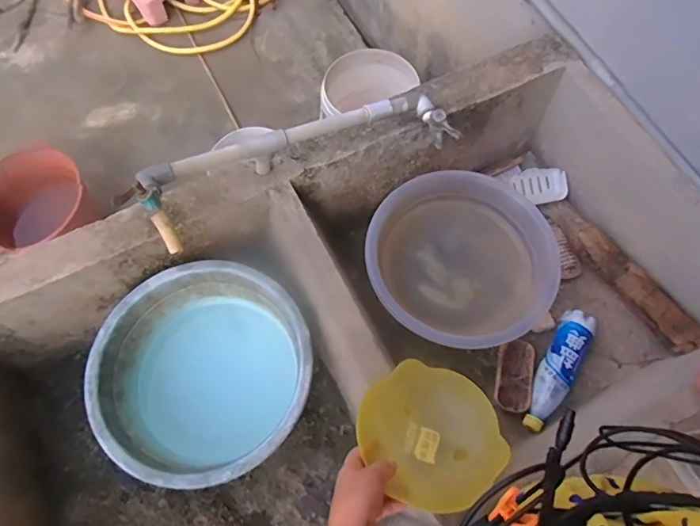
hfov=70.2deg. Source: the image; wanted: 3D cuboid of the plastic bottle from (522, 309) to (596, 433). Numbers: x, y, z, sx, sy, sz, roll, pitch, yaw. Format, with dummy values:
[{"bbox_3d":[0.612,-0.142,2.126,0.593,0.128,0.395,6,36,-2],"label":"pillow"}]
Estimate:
[{"bbox_3d":[0.371,0.192,0.889,0.067,0.050,0.230,30,70,12],"label":"plastic bottle"}]

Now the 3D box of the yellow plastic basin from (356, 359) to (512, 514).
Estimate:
[{"bbox_3d":[0.106,0.226,0.664,0.163,0.078,0.181,-38,72,-15],"label":"yellow plastic basin"}]

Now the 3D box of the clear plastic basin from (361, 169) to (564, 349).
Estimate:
[{"bbox_3d":[0.200,-0.004,0.967,0.333,0.124,0.319,0,67,0],"label":"clear plastic basin"}]

